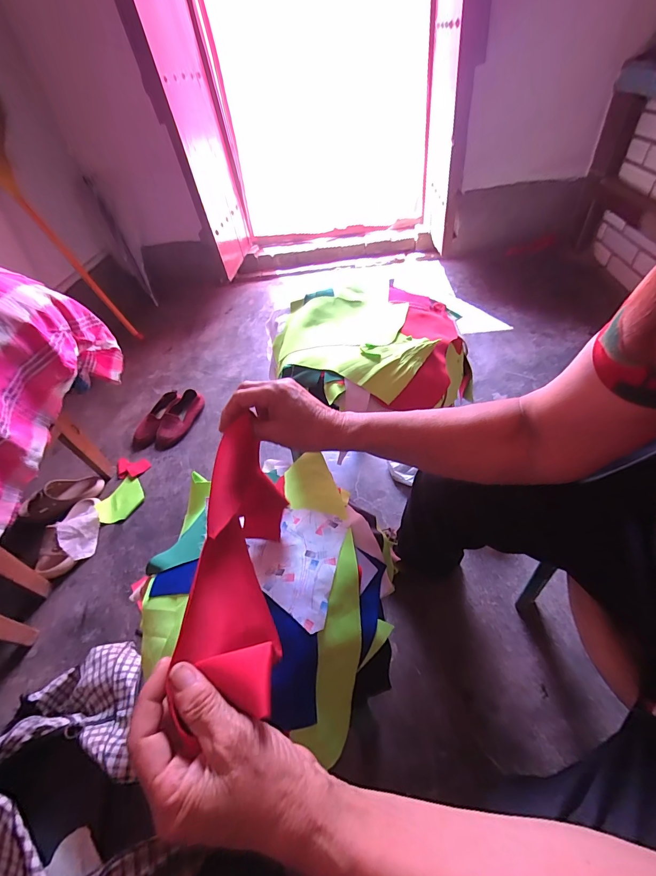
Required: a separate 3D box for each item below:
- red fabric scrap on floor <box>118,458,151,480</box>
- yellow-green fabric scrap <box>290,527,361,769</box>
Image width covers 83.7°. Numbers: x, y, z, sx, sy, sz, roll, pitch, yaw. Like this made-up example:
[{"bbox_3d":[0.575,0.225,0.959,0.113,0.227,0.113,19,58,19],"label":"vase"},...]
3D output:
[{"bbox_3d":[-0.567,0.084,1.069,0.090,0.011,0.069,-14,46,-3],"label":"red fabric scrap on floor"},{"bbox_3d":[0.011,0.236,0.433,0.052,0.033,0.233,6,70,7],"label":"yellow-green fabric scrap"}]

